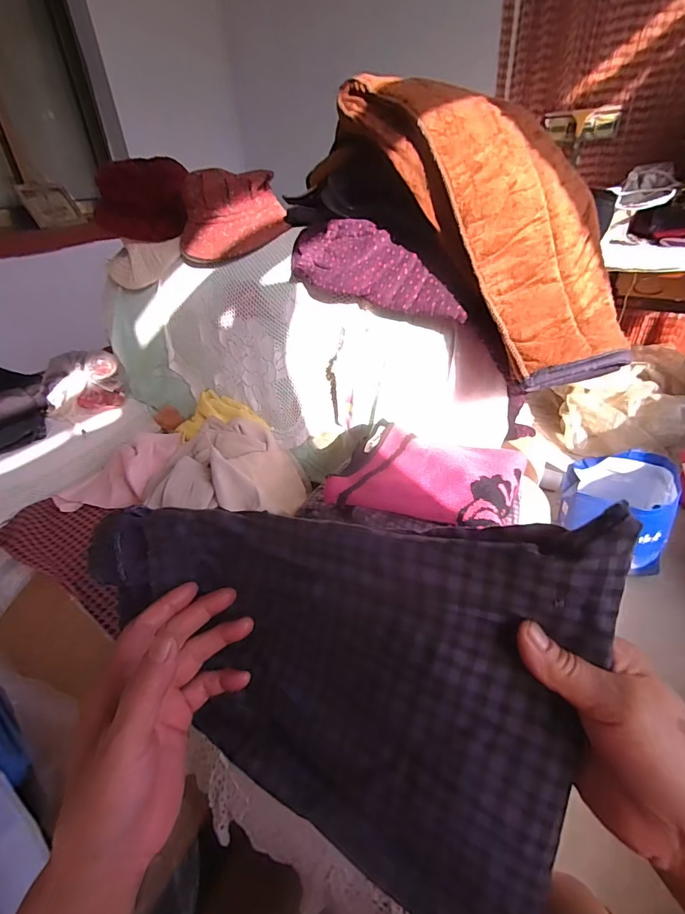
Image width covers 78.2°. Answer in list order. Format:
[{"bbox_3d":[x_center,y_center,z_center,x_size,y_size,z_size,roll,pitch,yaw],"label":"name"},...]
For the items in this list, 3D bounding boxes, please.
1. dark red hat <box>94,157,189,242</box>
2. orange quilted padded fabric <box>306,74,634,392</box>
[{"bbox_3d":[-0.451,-0.577,0.965,0.204,0.165,0.164,-15,35,-17],"label":"dark red hat"},{"bbox_3d":[0.204,-0.377,0.645,0.192,0.179,0.618,-24,77,-27],"label":"orange quilted padded fabric"}]

